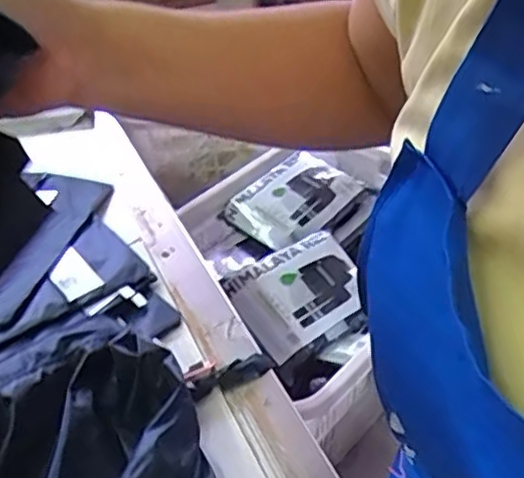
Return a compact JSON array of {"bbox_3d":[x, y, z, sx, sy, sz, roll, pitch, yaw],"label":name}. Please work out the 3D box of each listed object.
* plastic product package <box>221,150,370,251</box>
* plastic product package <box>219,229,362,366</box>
[{"bbox_3d":[0.078,-0.106,1.712,0.241,0.034,0.331,26,46,33],"label":"plastic product package"},{"bbox_3d":[0.098,0.100,1.487,0.304,0.054,0.243,-24,42,-25],"label":"plastic product package"}]

